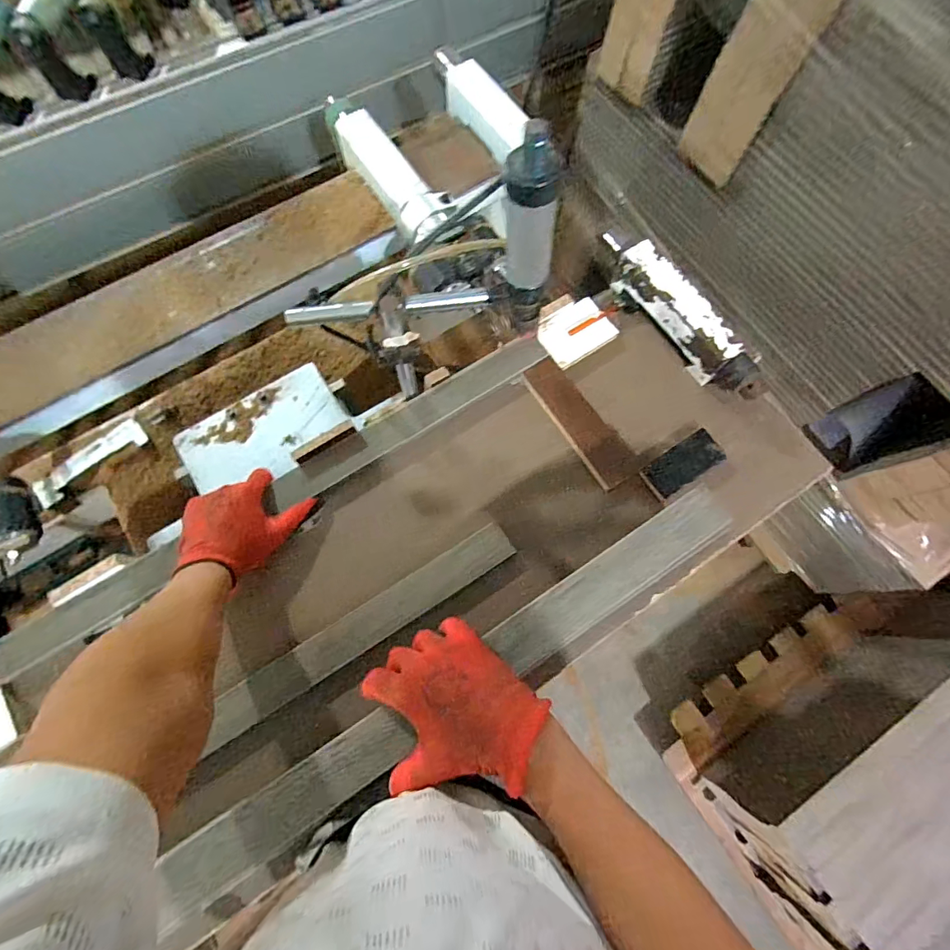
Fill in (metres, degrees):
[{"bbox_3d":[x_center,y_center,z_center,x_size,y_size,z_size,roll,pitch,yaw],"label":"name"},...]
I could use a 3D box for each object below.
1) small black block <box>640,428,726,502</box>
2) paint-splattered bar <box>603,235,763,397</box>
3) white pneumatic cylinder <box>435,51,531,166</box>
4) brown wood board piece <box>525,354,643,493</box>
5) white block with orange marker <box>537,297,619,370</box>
[{"bbox_3d":[0.262,-0.014,0.597,0.100,0.020,0.048,-32,76,-11],"label":"small black block"},{"bbox_3d":[0.280,-0.205,0.635,0.051,0.065,0.265,-33,77,-11],"label":"paint-splattered bar"},{"bbox_3d":[0.005,-0.636,0.808,0.069,0.064,0.220,-44,94,-13],"label":"white pneumatic cylinder"},{"bbox_3d":[0.138,-0.072,0.617,0.058,0.007,0.190,-32,76,-11],"label":"brown wood board piece"},{"bbox_3d":[0.138,-0.197,0.652,0.098,0.022,0.069,-33,77,-11],"label":"white block with orange marker"}]

